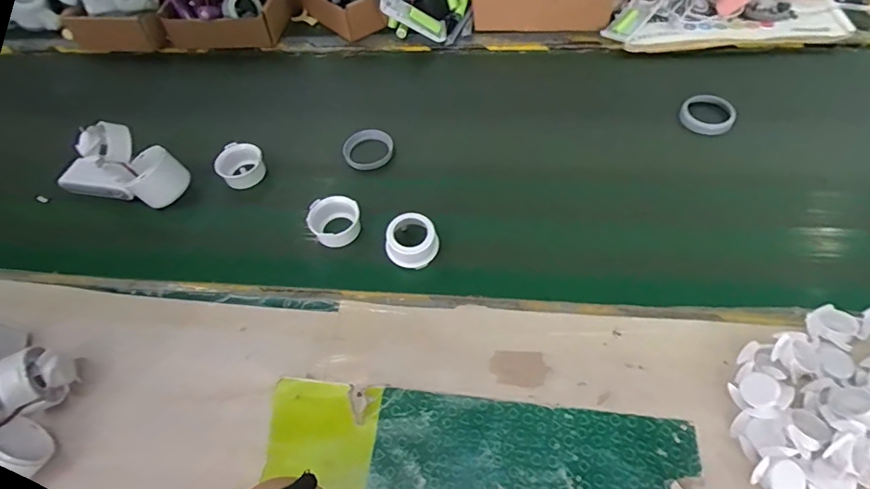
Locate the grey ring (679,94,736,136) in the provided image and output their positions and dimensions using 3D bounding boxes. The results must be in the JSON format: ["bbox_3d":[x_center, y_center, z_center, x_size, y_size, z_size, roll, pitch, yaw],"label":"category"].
[{"bbox_3d":[0.329,-0.157,0.600,0.058,0.012,0.060,-3,55,4],"label":"grey ring"}]

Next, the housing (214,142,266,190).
[{"bbox_3d":[-0.237,-0.097,0.606,0.054,0.030,0.054,-3,55,4],"label":"housing"}]

